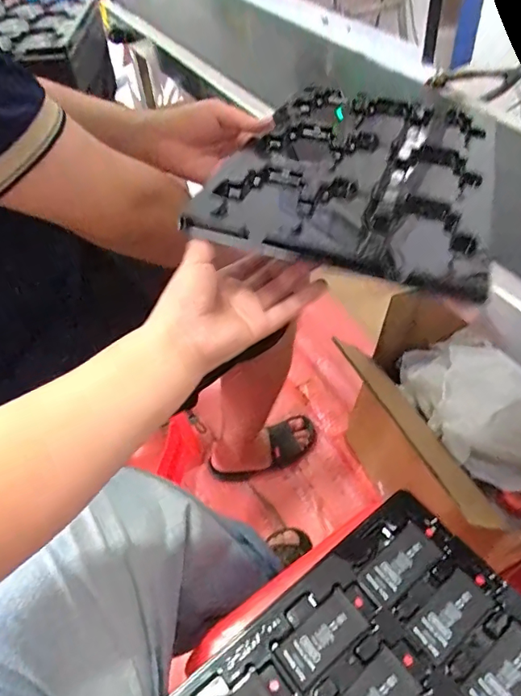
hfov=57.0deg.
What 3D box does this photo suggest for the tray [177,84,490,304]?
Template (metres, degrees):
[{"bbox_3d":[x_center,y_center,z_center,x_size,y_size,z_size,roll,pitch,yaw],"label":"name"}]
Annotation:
[{"bbox_3d":[0.102,-0.172,0.443,0.220,0.043,0.318,14,51,14],"label":"tray"}]

